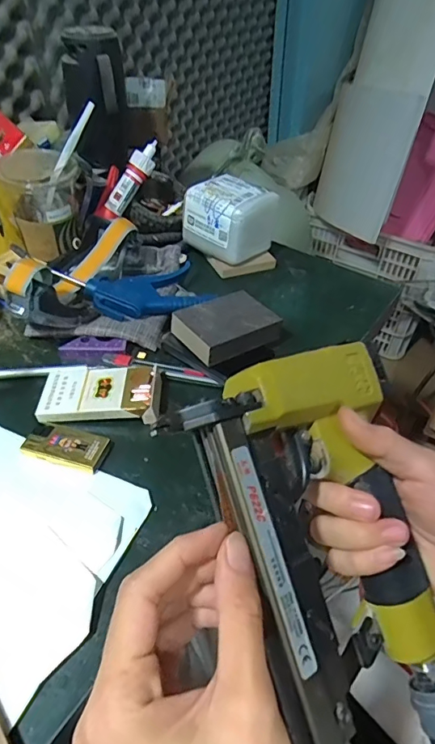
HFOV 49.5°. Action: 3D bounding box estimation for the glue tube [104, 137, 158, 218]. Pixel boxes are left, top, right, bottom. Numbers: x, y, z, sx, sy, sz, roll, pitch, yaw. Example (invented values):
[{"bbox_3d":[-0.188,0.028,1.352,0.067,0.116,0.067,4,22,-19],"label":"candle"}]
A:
[{"bbox_3d":[-0.111,-0.256,0.623,0.021,0.026,0.103,39,98,32],"label":"glue tube"}]

